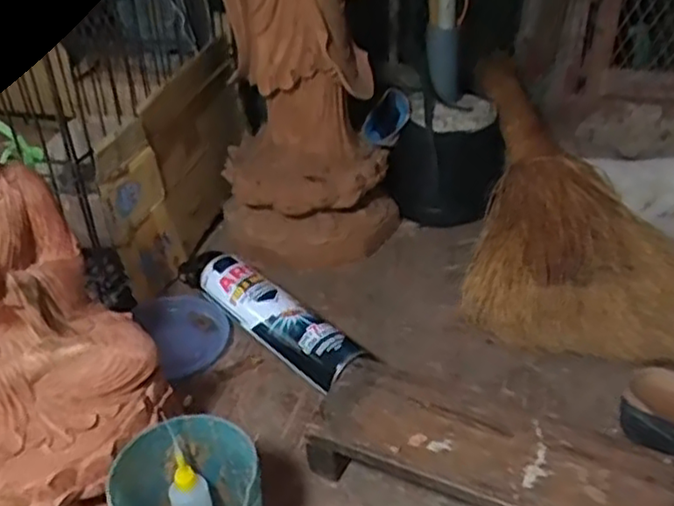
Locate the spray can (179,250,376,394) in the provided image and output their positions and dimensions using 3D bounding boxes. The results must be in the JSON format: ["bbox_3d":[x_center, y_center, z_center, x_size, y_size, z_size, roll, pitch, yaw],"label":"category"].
[{"bbox_3d":[-0.083,0.063,0.781,0.055,0.050,0.292,-28,41,-34],"label":"spray can"}]

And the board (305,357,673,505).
[{"bbox_3d":[0.145,0.194,0.603,0.334,0.067,0.112,14,36,23],"label":"board"}]

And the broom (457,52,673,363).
[{"bbox_3d":[0.243,-0.042,0.846,0.249,0.041,0.468,-26,61,-5],"label":"broom"}]

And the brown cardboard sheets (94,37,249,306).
[{"bbox_3d":[-0.191,-0.111,0.876,0.032,0.213,0.313,8,34,14],"label":"brown cardboard sheets"}]

